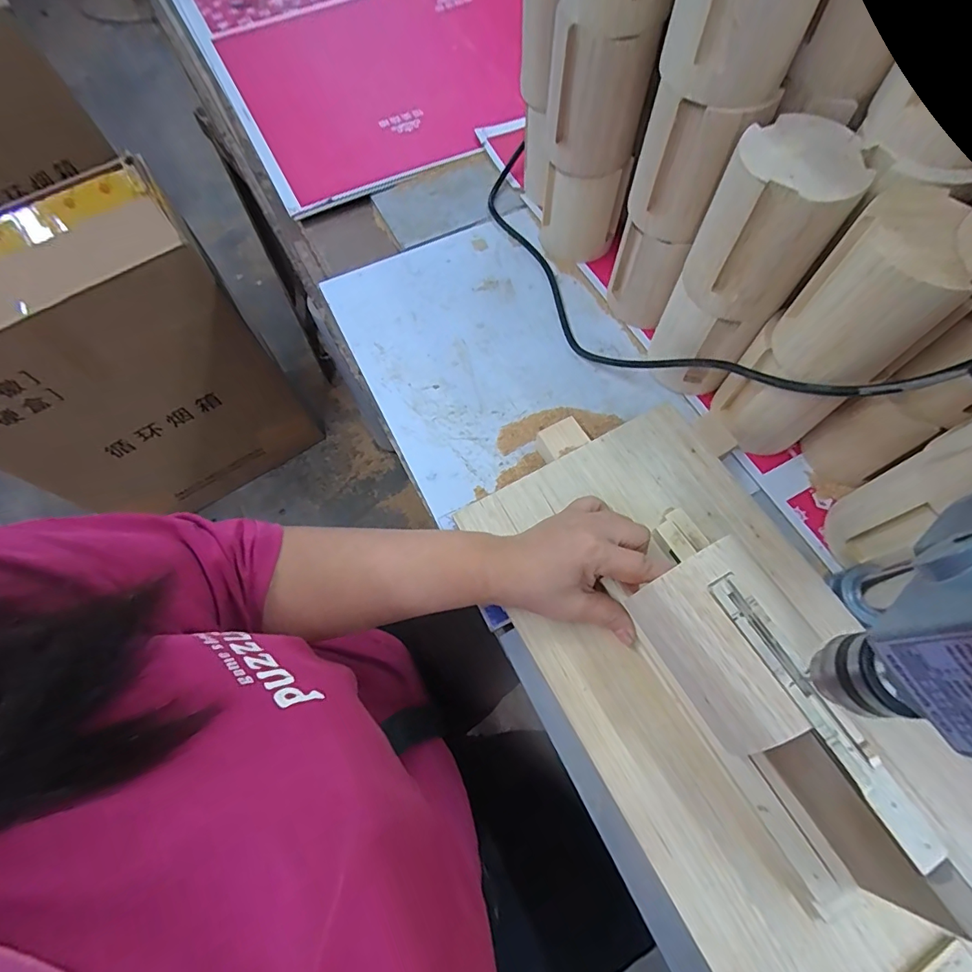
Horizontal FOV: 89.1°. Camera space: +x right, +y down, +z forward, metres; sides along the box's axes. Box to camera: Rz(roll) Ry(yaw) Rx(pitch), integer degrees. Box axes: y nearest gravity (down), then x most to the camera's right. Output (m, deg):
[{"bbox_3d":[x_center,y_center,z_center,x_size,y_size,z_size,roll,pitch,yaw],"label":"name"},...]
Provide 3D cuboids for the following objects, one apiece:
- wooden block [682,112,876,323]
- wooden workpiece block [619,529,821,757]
[{"bbox_3d":[0.192,-0.179,0.340,0.078,0.097,0.078,33,73,15],"label":"wooden block"},{"bbox_3d":[0.136,0.086,0.272,0.063,0.041,0.097,-29,69,-11],"label":"wooden workpiece block"}]

